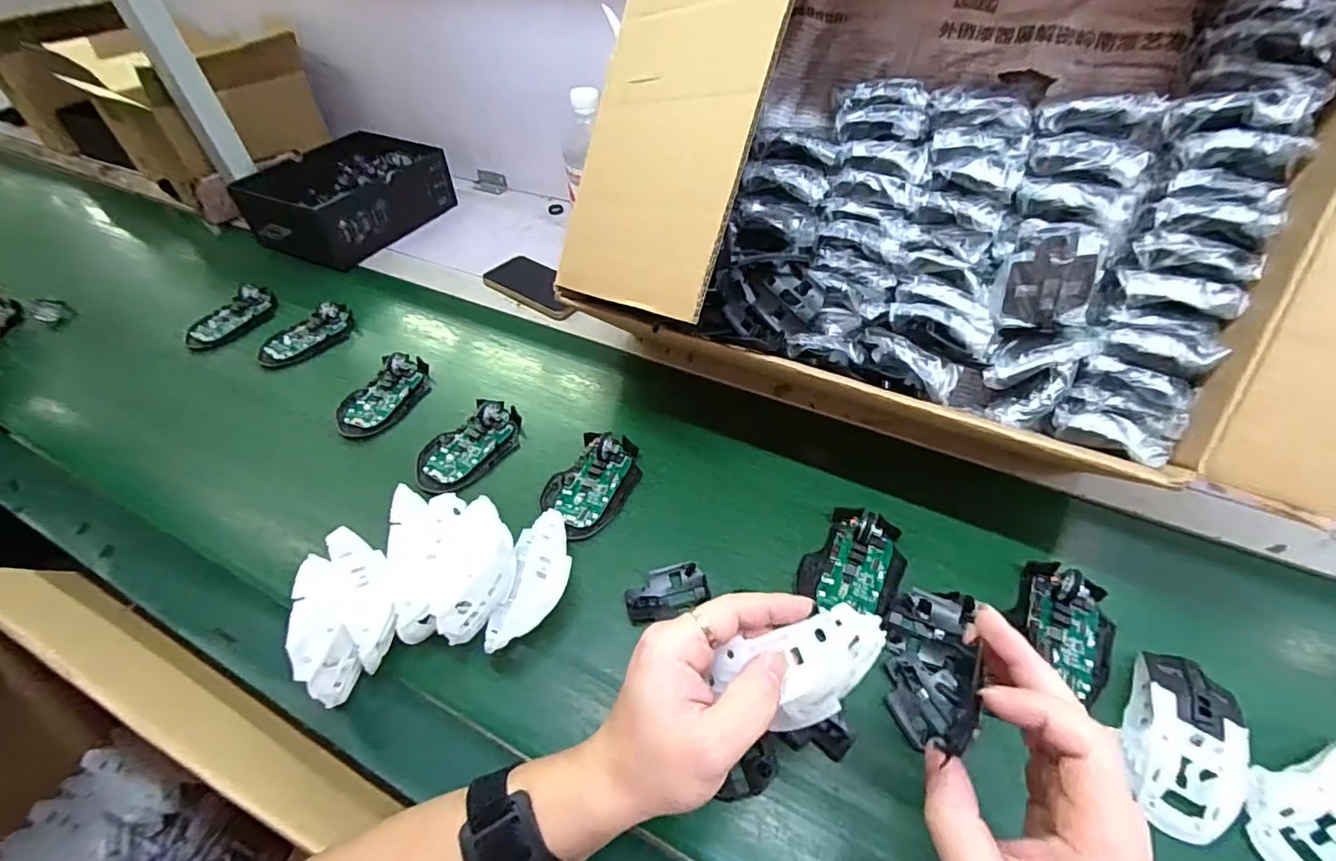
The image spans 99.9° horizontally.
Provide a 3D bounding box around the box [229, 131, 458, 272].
[{"bbox_3d":[-0.490,-0.349,0.860,0.209,0.099,0.255,19,51,20],"label":"box"}]

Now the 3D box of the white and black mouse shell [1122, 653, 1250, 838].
[{"bbox_3d":[0.336,0.198,0.366,0.059,0.032,0.113,21,52,21],"label":"white and black mouse shell"}]

